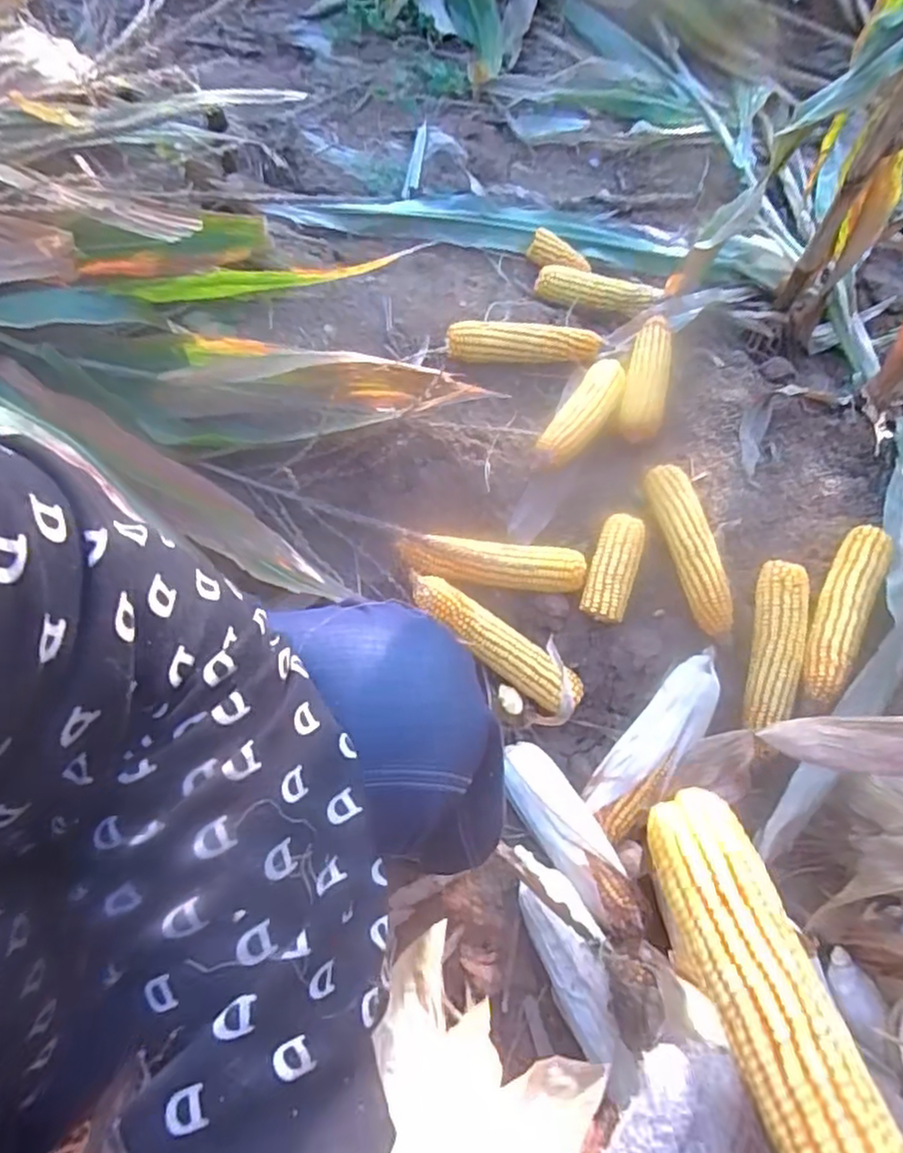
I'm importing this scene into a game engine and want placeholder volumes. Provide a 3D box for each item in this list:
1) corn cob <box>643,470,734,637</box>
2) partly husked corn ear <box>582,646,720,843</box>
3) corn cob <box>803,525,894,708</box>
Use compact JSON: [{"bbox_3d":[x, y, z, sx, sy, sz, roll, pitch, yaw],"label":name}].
[{"bbox_3d":[0.285,-0.031,0.801,0.054,0.049,0.216,-11,68,-6],"label":"corn cob"},{"bbox_3d":[0.231,0.185,0.744,0.065,0.051,0.219,38,72,13],"label":"partly husked corn ear"},{"bbox_3d":[0.446,0.044,0.764,0.050,0.059,0.218,27,69,9],"label":"corn cob"}]

